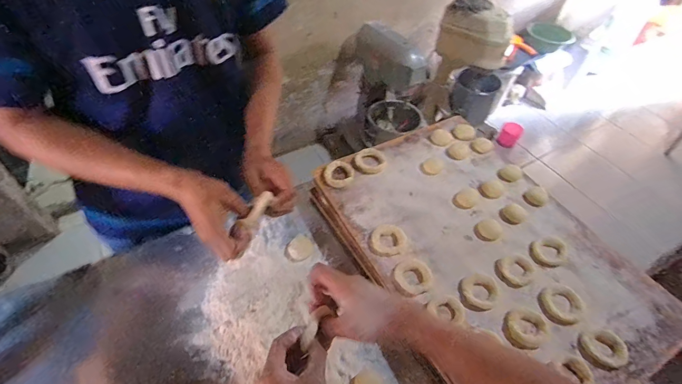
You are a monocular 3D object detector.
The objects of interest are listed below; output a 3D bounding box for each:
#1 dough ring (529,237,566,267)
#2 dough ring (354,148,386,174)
[{"bbox_3d":[0.386,0.112,0.672,0.074,0.009,0.056,-17,53,-18],"label":"dough ring"},{"bbox_3d":[0.065,-0.070,0.794,0.068,0.009,0.070,2,50,-3],"label":"dough ring"}]

